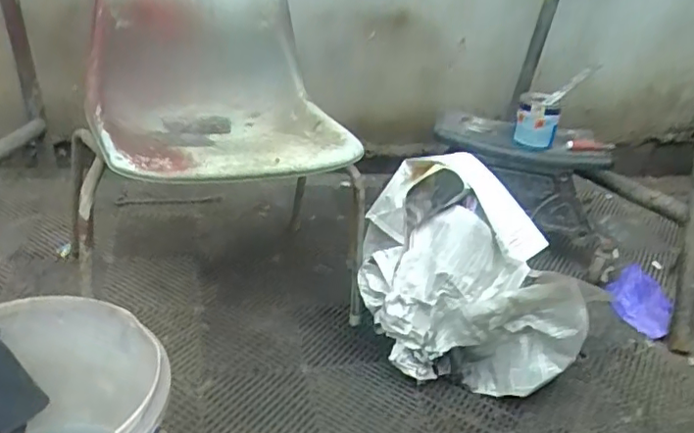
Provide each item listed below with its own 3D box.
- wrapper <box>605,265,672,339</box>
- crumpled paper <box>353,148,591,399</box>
[{"bbox_3d":[0.700,0.211,1.419,0.151,0.102,0.171,20,31,23],"label":"wrapper"},{"bbox_3d":[0.232,0.101,1.168,0.422,0.383,0.303,7,24,8],"label":"crumpled paper"}]

